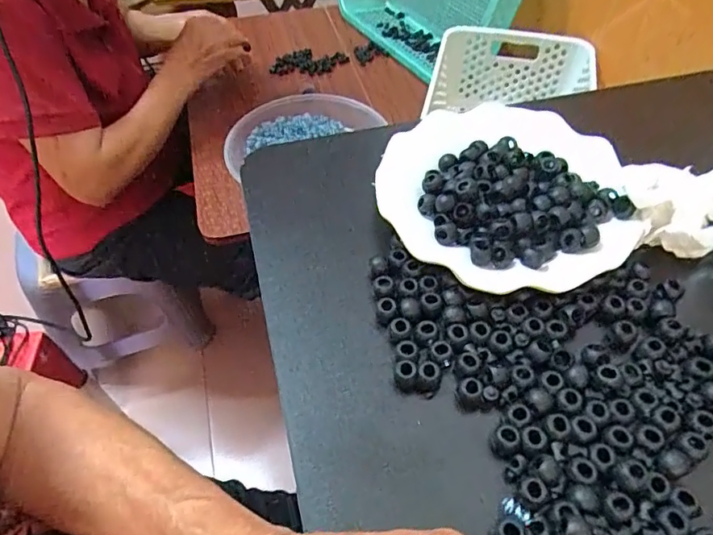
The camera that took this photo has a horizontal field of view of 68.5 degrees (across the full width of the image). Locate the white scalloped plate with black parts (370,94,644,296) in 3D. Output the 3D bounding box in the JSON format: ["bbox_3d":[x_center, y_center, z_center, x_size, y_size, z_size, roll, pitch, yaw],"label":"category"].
[{"bbox_3d":[0.109,-0.057,0.374,0.168,0.023,0.171,0,52,0],"label":"white scalloped plate with black parts"}]

